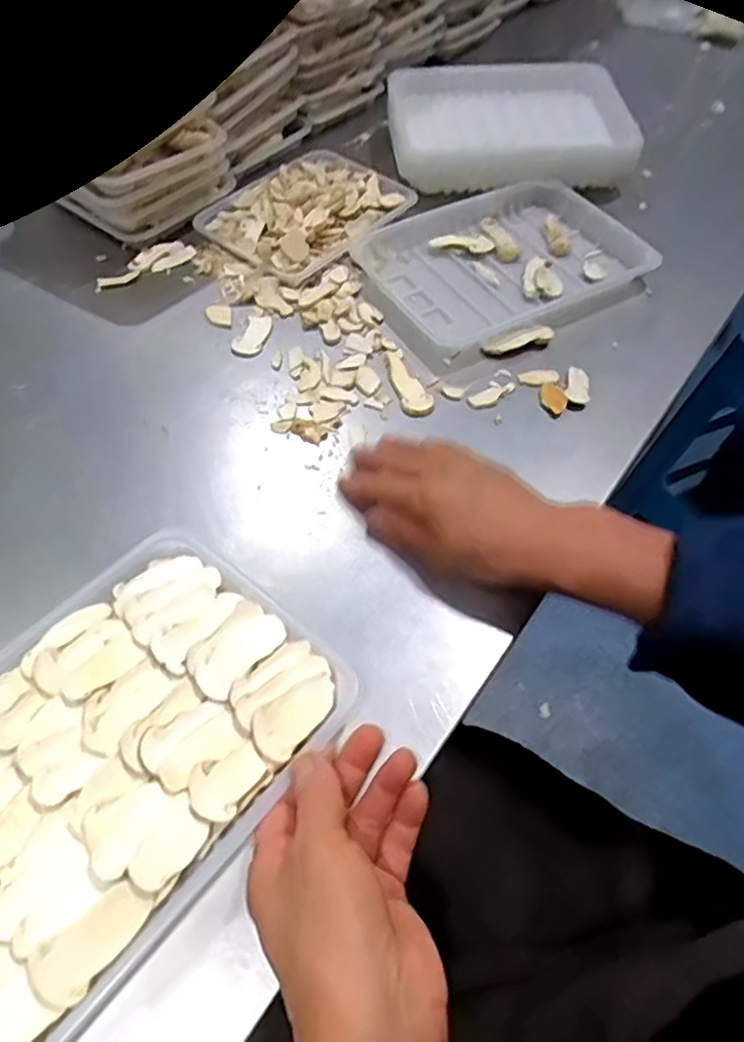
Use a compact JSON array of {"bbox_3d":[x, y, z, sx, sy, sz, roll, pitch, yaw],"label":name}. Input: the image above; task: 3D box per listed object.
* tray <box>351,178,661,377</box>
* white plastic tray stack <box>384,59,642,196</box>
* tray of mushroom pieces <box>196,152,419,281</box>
[{"bbox_3d":[0.111,-0.223,0.552,0.226,0.029,0.177,-24,60,-17],"label":"tray"},{"bbox_3d":[0.135,-0.404,0.643,0.244,0.054,0.179,-5,56,-5],"label":"white plastic tray stack"},{"bbox_3d":[-0.061,-0.291,0.592,0.130,0.030,0.170,39,63,22],"label":"tray of mushroom pieces"}]

